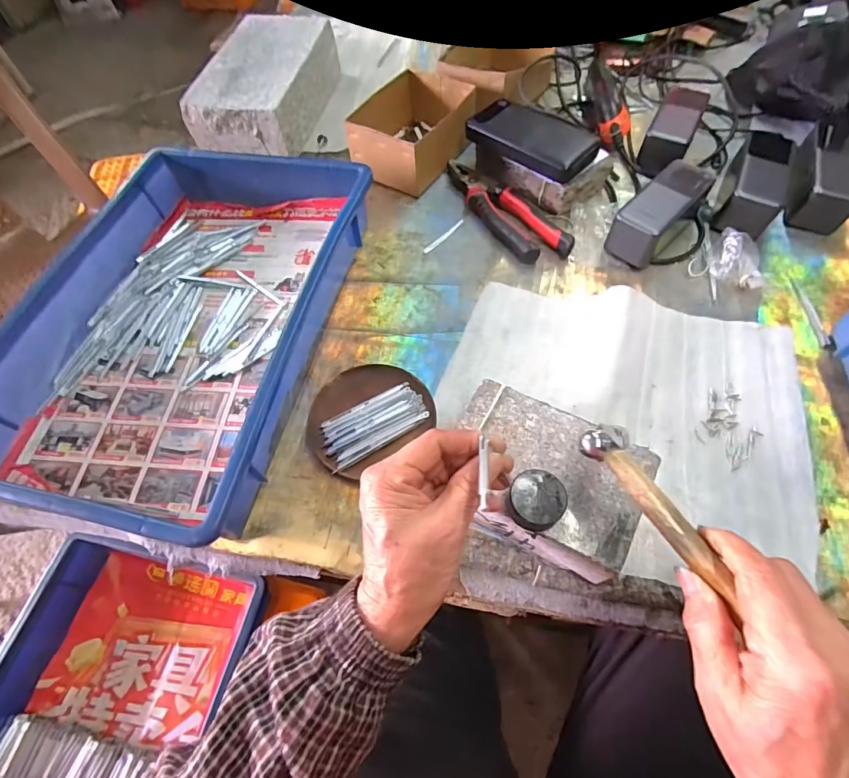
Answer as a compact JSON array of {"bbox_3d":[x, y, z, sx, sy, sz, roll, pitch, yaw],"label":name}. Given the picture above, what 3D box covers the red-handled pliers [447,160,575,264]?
[{"bbox_3d":[0.094,-0.226,0.544,0.058,0.022,0.208,-29,64,-13],"label":"red-handled pliers"}]

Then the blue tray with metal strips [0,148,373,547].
[{"bbox_3d":[-0.236,-0.078,0.449,0.268,0.086,0.417,9,62,8],"label":"blue tray with metal strips"}]

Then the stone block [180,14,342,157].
[{"bbox_3d":[-0.232,-0.448,0.649,0.138,0.082,0.244,9,62,8],"label":"stone block"}]

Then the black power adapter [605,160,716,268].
[{"bbox_3d":[0.269,-0.200,0.502,0.060,0.051,0.132,36,69,20],"label":"black power adapter"}]

